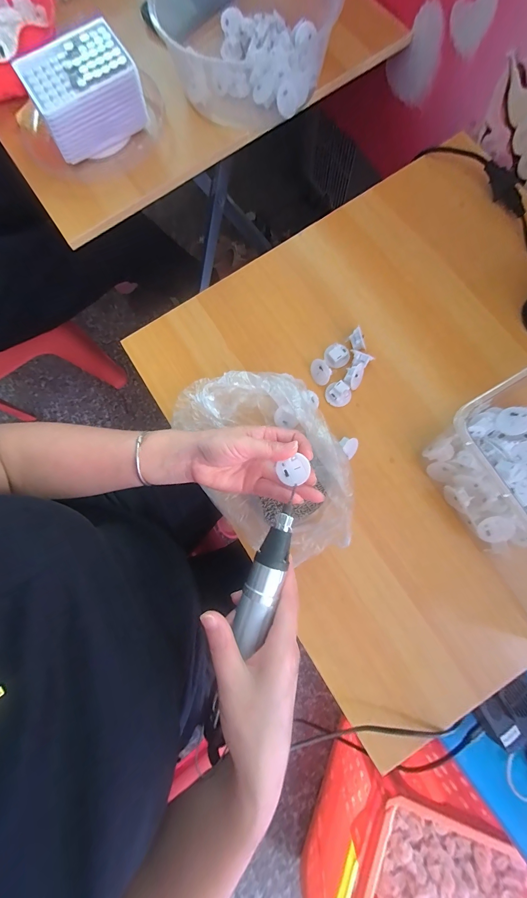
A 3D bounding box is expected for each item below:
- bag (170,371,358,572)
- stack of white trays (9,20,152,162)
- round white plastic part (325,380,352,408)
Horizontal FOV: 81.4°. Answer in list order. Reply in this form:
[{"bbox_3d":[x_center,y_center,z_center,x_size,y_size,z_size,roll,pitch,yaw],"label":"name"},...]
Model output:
[{"bbox_3d":[0.004,0.011,0.352,0.155,0.060,0.238,-27,79,-2],"label":"bag"},{"bbox_3d":[-0.232,-0.463,0.401,0.133,0.063,0.097,-30,79,-2],"label":"stack of white trays"},{"bbox_3d":[0.093,-0.068,0.381,0.028,0.019,0.031,-45,80,-5],"label":"round white plastic part"}]

